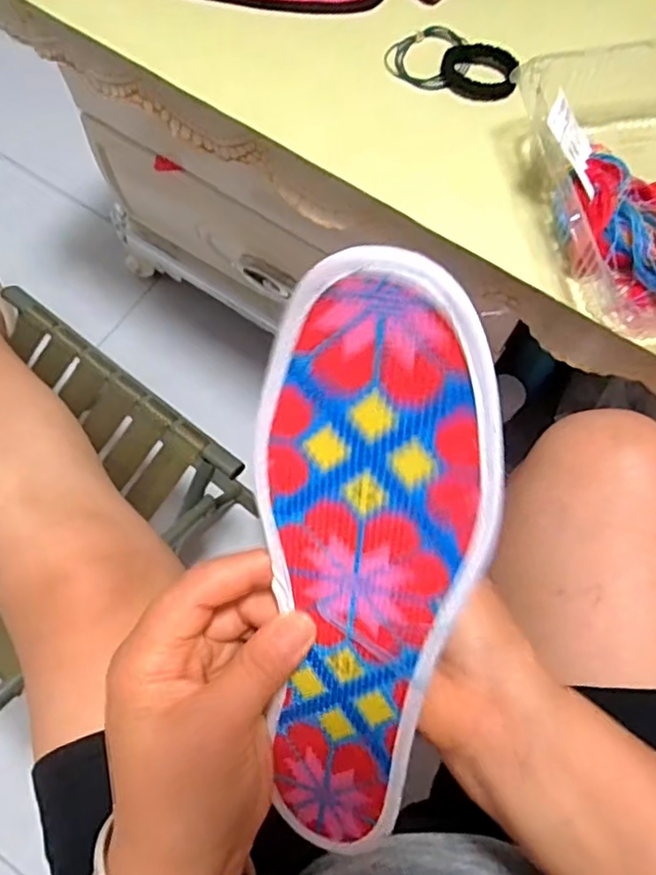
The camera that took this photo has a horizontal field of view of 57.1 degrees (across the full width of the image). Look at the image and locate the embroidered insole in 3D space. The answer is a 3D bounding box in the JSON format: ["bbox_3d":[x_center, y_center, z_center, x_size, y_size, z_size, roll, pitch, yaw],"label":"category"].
[{"bbox_3d":[0.015,0.059,0.223,0.083,0.013,0.241,4,113,14],"label":"embroidered insole"}]

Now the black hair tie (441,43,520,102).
[{"bbox_3d":[0.122,-0.294,0.485,0.063,0.016,0.044,29,74,8],"label":"black hair tie"}]

